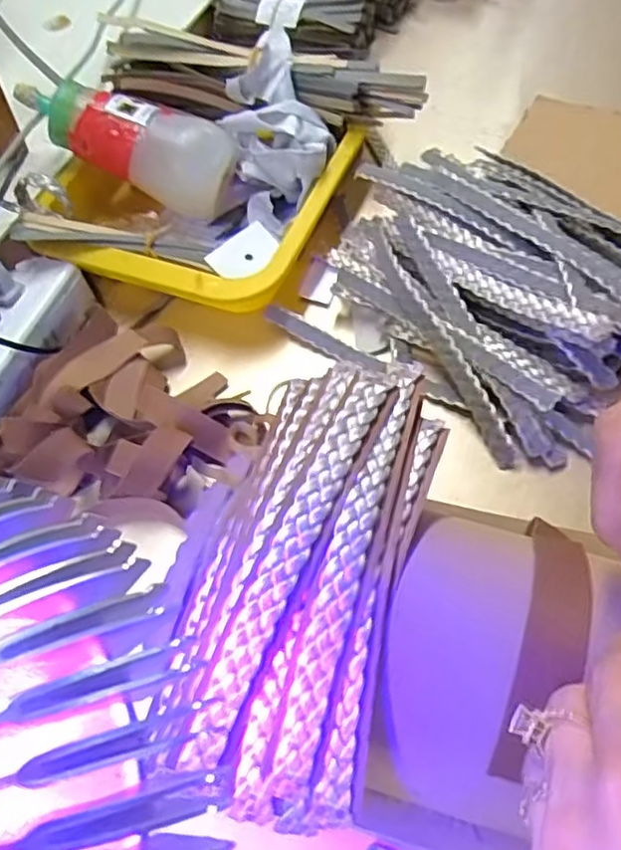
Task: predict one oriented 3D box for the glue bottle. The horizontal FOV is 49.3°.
[{"bbox_3d":[-0.125,-0.205,0.484,0.144,0.049,0.057,20,61,-10],"label":"glue bottle"}]

